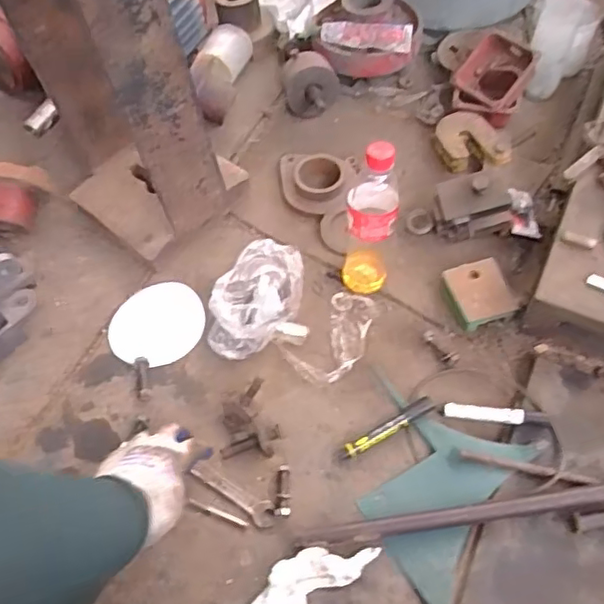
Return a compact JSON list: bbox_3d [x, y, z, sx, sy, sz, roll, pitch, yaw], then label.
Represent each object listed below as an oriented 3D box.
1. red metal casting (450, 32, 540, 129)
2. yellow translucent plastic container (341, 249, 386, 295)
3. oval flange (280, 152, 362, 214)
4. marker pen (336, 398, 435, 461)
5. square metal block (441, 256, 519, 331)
[{"bbox_3d":[0.316,-0.376,1.034,0.123,0.092,0.154,19,61,15],"label":"red metal casting"},{"bbox_3d":[0.086,-0.041,0.869,0.059,0.021,0.063,-2,57,3],"label":"yellow translucent plastic container"},{"bbox_3d":[0.023,-0.188,0.961,0.125,0.033,0.119,6,58,8],"label":"oval flange"},{"bbox_3d":[0.104,0.154,0.755,0.129,0.018,0.018,-27,59,-13],"label":"marker pen"},{"bbox_3d":[0.237,-0.011,0.835,0.073,0.030,0.085,-16,58,-7],"label":"square metal block"}]

